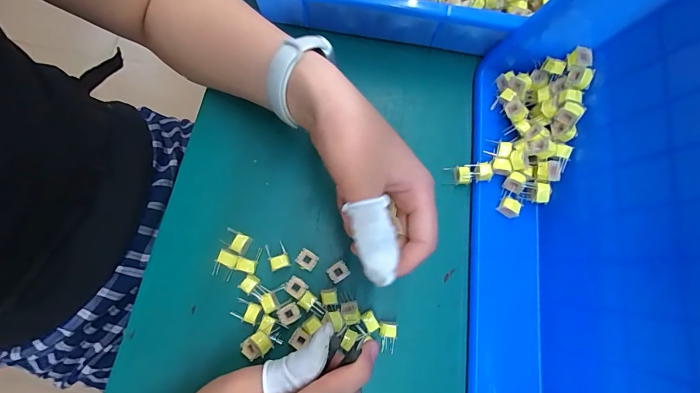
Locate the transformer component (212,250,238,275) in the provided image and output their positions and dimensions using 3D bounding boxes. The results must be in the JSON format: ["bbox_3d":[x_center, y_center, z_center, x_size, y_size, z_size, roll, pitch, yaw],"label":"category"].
[{"bbox_3d":[-0.103,0.057,0.295,0.017,0.010,0.021,26,78,5],"label":"transformer component"}]

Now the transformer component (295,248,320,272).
[{"bbox_3d":[-0.037,0.055,0.302,0.016,0.011,0.016,31,79,6],"label":"transformer component"}]

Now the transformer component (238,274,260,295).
[{"bbox_3d":[-0.082,0.071,0.290,0.011,0.012,0.015,35,79,7],"label":"transformer component"}]

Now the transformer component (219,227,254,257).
[{"bbox_3d":[-0.096,0.039,0.302,0.023,0.013,0.016,26,78,5],"label":"transformer component"}]

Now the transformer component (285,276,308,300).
[{"bbox_3d":[-0.044,0.076,0.293,0.016,0.007,0.014,34,79,7],"label":"transformer component"}]

